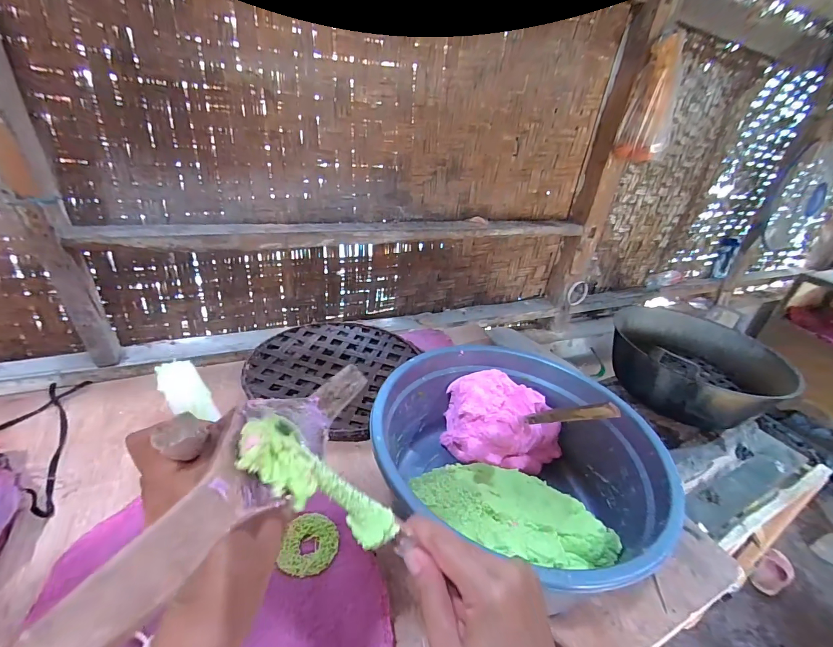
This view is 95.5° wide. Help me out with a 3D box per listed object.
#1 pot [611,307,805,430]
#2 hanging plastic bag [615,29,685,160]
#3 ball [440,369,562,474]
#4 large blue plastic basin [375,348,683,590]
[{"bbox_3d":[0.786,0.121,1.118,0.359,0.198,0.384,6,30,-3],"label":"pot"},{"bbox_3d":[0.606,-0.569,0.967,0.109,0.268,0.070,18,31,18],"label":"hanging plastic bag"},{"bbox_3d":[0.160,0.173,0.682,0.199,0.109,0.127,4,30,-6],"label":"ball"},{"bbox_3d":[0.136,0.213,0.578,0.395,0.176,0.398,6,30,-3],"label":"large blue plastic basin"}]

